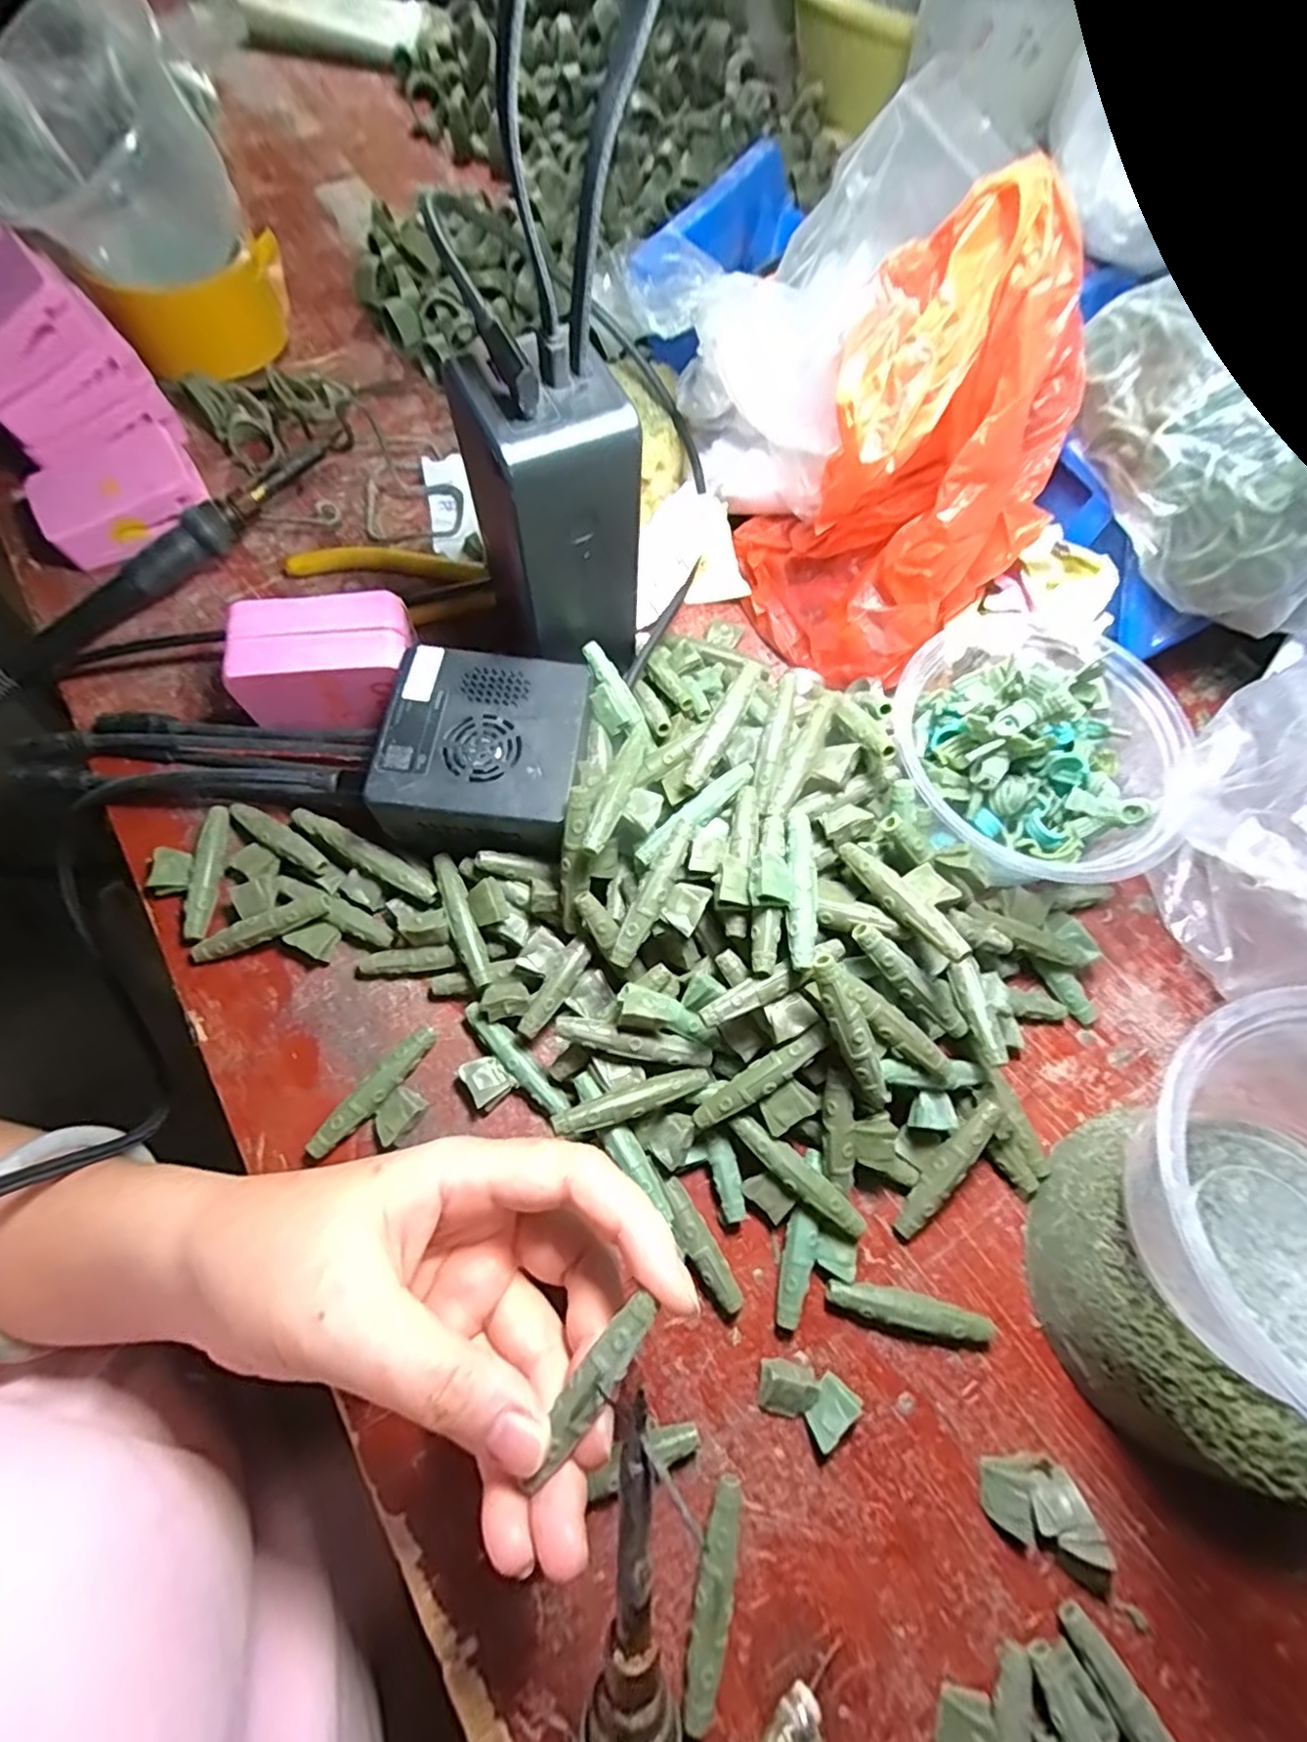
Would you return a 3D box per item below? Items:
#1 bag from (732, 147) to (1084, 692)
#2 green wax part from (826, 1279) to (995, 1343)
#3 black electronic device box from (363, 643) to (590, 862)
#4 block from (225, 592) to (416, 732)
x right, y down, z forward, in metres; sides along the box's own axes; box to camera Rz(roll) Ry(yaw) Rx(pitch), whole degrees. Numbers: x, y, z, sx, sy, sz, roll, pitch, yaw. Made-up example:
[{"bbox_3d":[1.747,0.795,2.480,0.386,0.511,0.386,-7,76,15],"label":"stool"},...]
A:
[{"bbox_3d":[0.110,-0.157,0.260,0.106,0.153,0.085,6,69,0],"label":"bag"},{"bbox_3d":[0.087,0.151,0.226,0.055,0.010,0.011,12,69,3],"label":"green wax part"},{"bbox_3d":[-0.066,-0.046,0.265,0.075,0.037,0.078,5,69,0],"label":"black electronic device box"},{"bbox_3d":[-0.137,-0.090,0.280,0.070,0.038,0.041,-7,69,-5],"label":"block"}]

